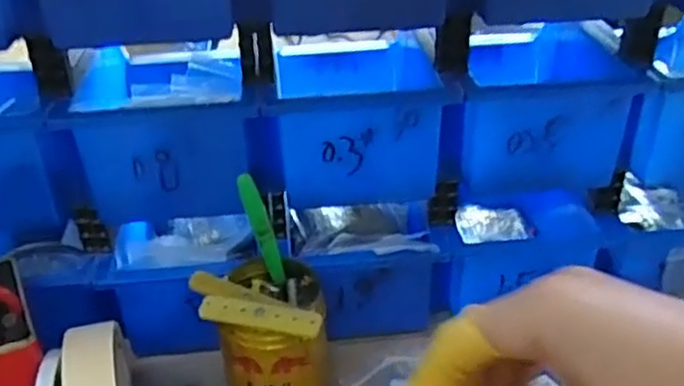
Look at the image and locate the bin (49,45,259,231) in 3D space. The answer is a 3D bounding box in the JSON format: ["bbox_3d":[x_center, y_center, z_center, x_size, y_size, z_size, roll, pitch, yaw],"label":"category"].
[{"bbox_3d":[-0.113,-0.055,0.461,0.103,0.075,0.158,-5,33,-7],"label":"bin"}]

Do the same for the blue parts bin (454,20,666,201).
[{"bbox_3d":[0.130,-0.074,0.479,0.112,0.075,0.171,1,33,2],"label":"blue parts bin"}]

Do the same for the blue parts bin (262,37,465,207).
[{"bbox_3d":[0.005,-0.066,0.474,0.102,0.072,0.167,-3,33,-4],"label":"blue parts bin"}]

